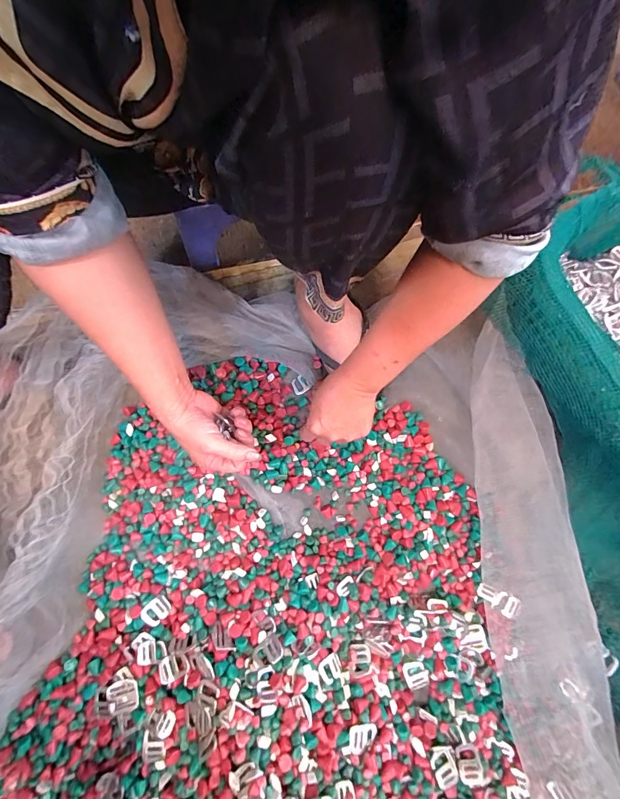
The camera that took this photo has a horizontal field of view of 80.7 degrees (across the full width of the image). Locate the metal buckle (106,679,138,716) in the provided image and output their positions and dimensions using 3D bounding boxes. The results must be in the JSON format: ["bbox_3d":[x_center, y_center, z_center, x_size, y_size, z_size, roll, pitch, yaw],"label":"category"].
[{"bbox_3d":[-0.211,0.335,0.409,0.033,0.008,0.033,0,76,0],"label":"metal buckle"}]

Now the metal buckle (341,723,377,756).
[{"bbox_3d":[0.055,0.379,0.407,0.043,0.004,0.024,-2,62,-15],"label":"metal buckle"}]

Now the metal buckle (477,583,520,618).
[{"bbox_3d":[0.236,0.253,0.462,0.050,0.005,0.025,26,81,18],"label":"metal buckle"}]

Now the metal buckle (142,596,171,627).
[{"bbox_3d":[-0.189,0.259,0.445,0.032,0.006,0.026,-42,80,-10],"label":"metal buckle"}]

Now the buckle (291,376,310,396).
[{"bbox_3d":[-0.015,-0.020,0.525,0.020,0.007,0.025,-35,79,-8],"label":"buckle"}]

